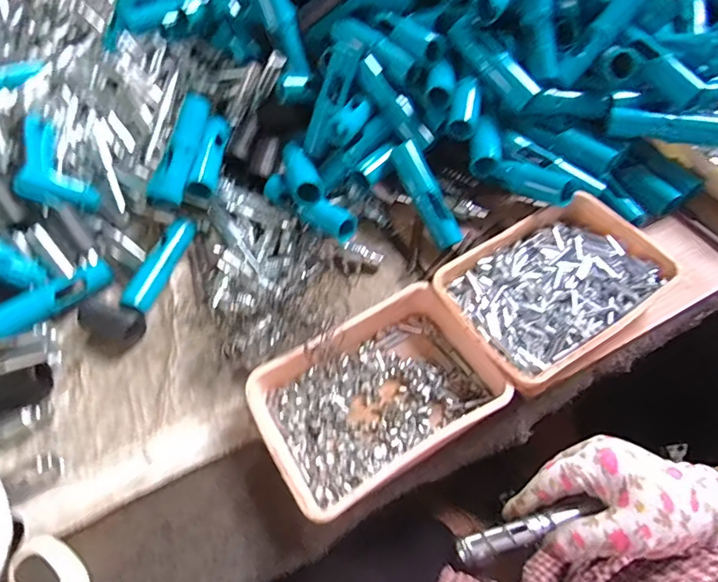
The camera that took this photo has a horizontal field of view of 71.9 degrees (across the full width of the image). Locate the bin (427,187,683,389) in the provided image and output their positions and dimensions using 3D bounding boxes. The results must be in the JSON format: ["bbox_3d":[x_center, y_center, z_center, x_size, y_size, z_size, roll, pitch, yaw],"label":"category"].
[{"bbox_3d":[0.187,-0.001,0.480,0.203,0.047,0.137,-29,60,-15],"label":"bin"}]

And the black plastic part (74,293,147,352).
[{"bbox_3d":[-0.261,0.032,0.515,0.072,0.029,0.041,20,60,16],"label":"black plastic part"}]

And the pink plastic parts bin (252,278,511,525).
[{"bbox_3d":[0.013,0.089,0.438,0.198,0.047,0.143,-28,59,-14],"label":"pink plastic parts bin"}]

